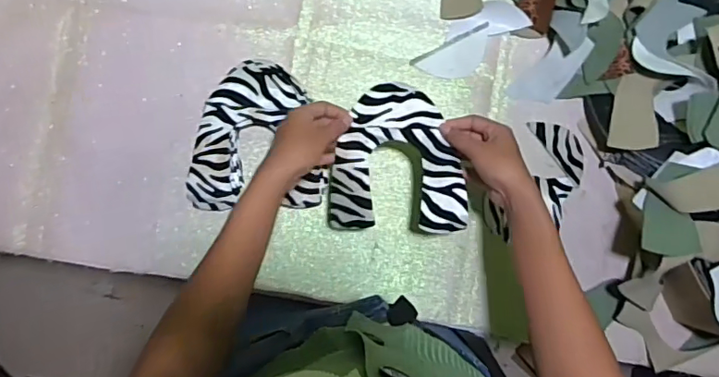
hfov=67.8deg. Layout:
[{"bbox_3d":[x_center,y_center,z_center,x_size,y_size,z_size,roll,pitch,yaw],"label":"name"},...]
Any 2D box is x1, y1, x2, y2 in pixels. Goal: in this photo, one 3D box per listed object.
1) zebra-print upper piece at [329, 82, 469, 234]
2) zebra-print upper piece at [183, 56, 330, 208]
[{"bbox_3d":[0.045,-0.032,0.605,0.150,0.036,0.170,3,88,-4],"label":"zebra-print upper piece"},{"bbox_3d":[-0.124,-0.064,0.648,0.163,0.028,0.175,-2,89,-4],"label":"zebra-print upper piece"}]

